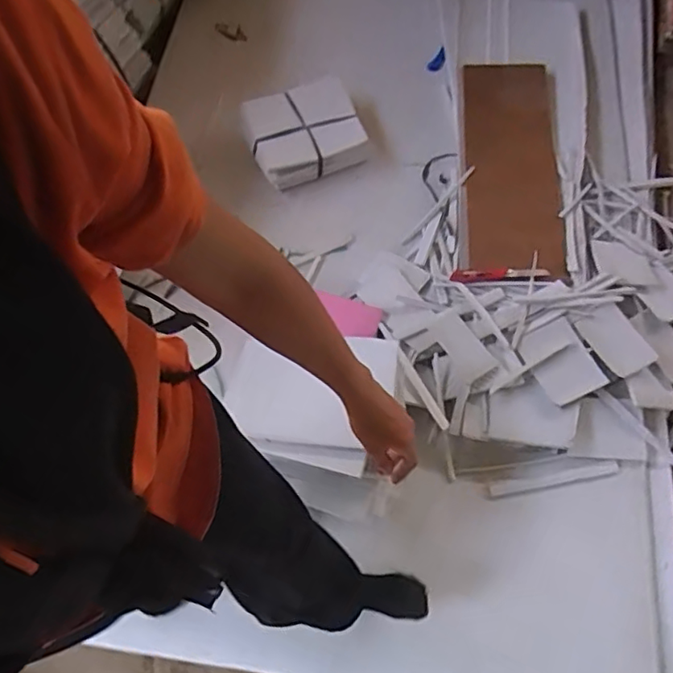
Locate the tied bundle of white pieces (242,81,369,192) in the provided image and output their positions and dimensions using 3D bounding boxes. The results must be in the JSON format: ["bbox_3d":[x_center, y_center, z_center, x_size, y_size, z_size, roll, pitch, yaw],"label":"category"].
[{"bbox_3d":[-0.082,-0.526,1.502,0.282,0.124,0.232,-25,68,-8],"label":"tied bundle of white pieces"}]

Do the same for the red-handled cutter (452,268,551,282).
[{"bbox_3d":[0.366,-0.142,1.296,0.213,0.012,0.036,-1,66,2],"label":"red-handled cutter"}]

